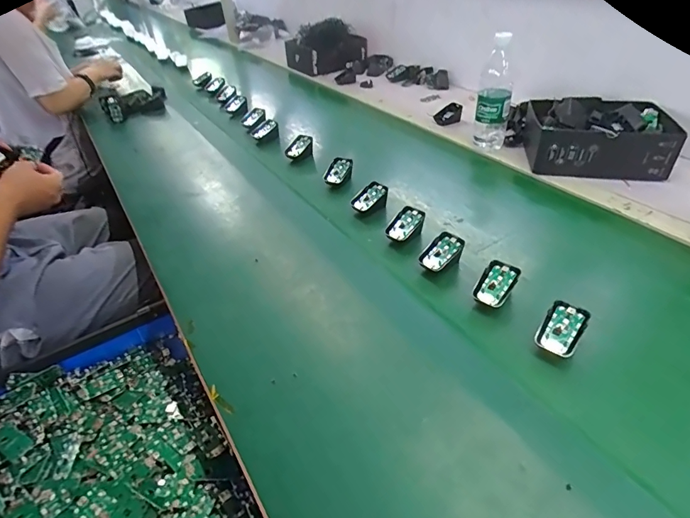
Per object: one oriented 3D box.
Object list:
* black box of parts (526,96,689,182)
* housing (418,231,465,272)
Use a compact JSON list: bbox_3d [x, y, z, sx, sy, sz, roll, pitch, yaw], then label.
[{"bbox_3d":[0.505,-0.240,0.839,0.256,0.093,0.179,4,40,12],"label":"black box of parts"},{"bbox_3d":[0.145,-0.005,0.642,0.070,0.040,0.045,-26,43,-23],"label":"housing"}]

